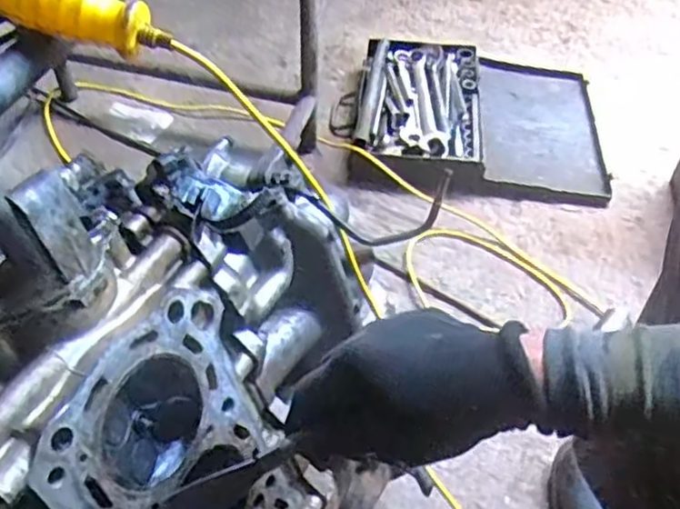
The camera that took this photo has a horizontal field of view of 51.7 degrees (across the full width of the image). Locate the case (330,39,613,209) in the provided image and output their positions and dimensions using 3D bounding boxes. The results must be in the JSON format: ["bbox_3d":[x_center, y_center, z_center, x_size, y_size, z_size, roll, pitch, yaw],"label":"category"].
[{"bbox_3d":[0.217,-0.238,1.175,0.441,0.063,0.353,8,47,5],"label":"case"}]

